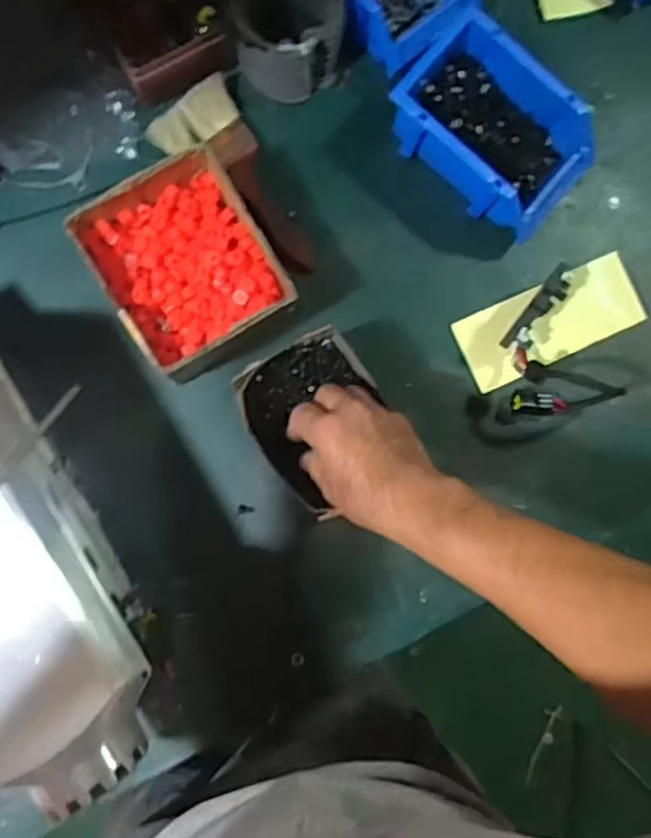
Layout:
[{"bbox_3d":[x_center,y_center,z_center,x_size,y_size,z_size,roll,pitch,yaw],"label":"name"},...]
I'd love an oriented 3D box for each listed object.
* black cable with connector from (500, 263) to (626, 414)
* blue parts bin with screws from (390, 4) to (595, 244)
[{"bbox_3d":[0.214,-0.069,0.642,0.088,0.075,0.136,-17,89,-5],"label":"black cable with connector"},{"bbox_3d":[0.158,-0.270,0.644,0.182,0.079,0.118,41,85,-2],"label":"blue parts bin with screws"}]

